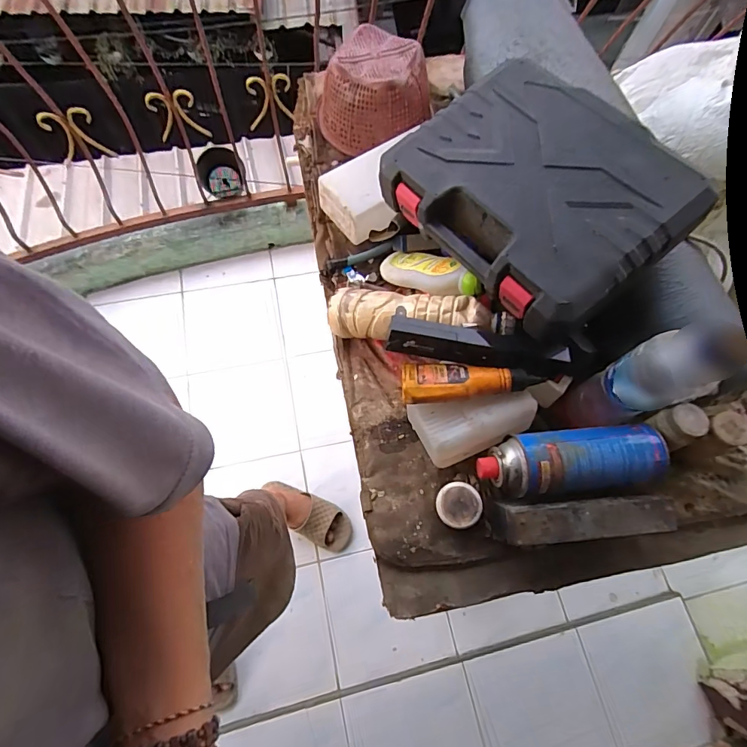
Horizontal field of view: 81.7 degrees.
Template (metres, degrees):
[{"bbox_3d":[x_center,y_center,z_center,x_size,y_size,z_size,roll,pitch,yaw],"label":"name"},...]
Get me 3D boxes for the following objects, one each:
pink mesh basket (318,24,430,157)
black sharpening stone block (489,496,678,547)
[{"bbox_3d":[-0.001,-0.442,0.677,0.171,0.099,0.151,-10,70,-7],"label":"pink mesh basket"},{"bbox_3d":[0.222,0.157,0.463,0.182,0.063,0.048,0,69,-3],"label":"black sharpening stone block"}]

